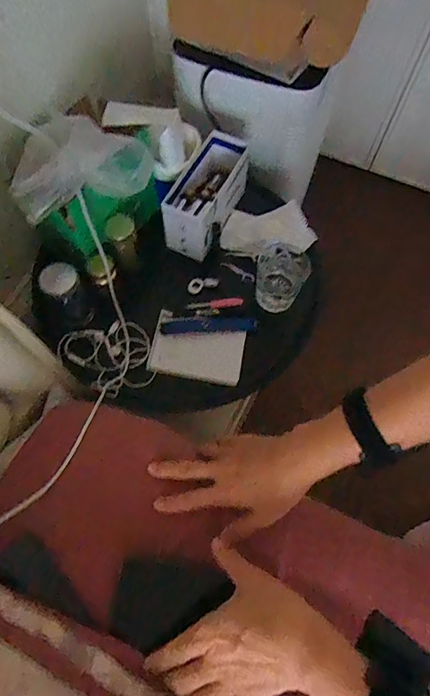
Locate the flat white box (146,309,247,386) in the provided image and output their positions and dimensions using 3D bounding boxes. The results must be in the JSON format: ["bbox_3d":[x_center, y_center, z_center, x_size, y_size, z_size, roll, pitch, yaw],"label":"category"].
[{"bbox_3d":[-0.029,0.000,0.700,0.149,0.015,0.103,9,67,3],"label":"flat white box"}]

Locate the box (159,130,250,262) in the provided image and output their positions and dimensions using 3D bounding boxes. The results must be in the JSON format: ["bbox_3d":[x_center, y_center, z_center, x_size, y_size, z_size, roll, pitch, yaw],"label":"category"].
[{"bbox_3d":[-0.013,-0.273,0.766,0.085,0.093,0.203,25,69,10],"label":"box"}]

